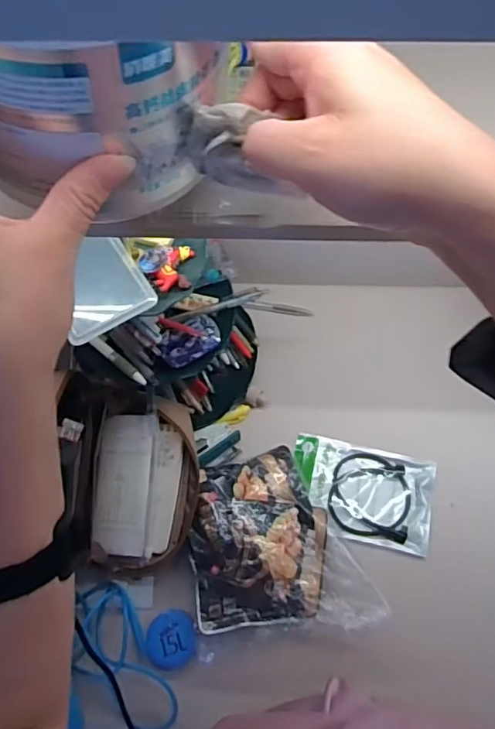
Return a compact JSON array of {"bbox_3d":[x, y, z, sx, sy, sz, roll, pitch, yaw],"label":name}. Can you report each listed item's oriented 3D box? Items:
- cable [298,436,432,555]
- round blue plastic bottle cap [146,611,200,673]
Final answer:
[{"bbox_3d":[0.139,0.155,0.664,0.169,0.012,0.113,12,67,7],"label":"cable"},{"bbox_3d":[-0.082,0.298,0.591,0.054,0.016,0.055,-1,66,1],"label":"round blue plastic bottle cap"}]

